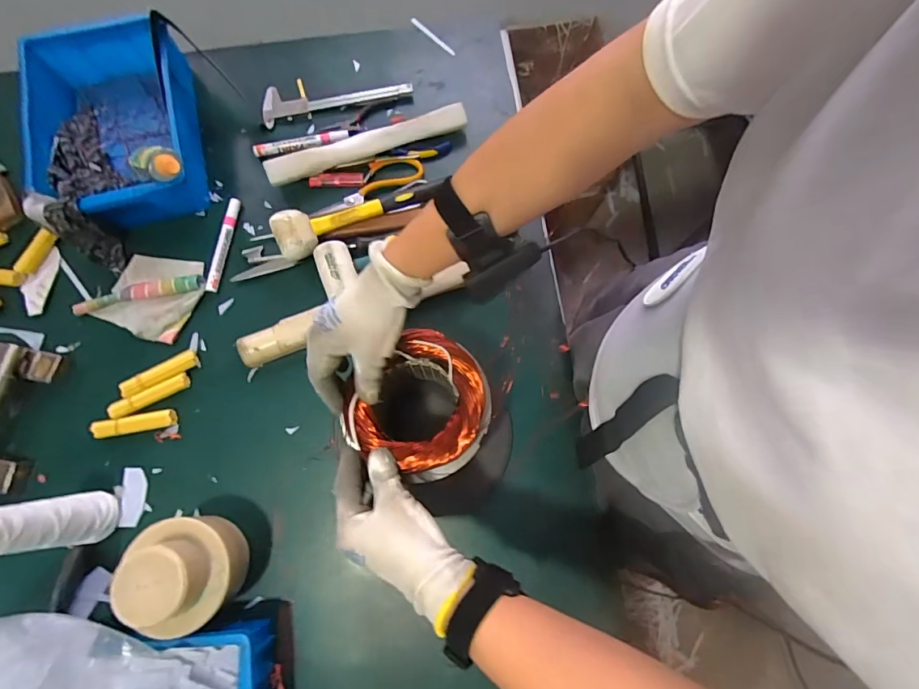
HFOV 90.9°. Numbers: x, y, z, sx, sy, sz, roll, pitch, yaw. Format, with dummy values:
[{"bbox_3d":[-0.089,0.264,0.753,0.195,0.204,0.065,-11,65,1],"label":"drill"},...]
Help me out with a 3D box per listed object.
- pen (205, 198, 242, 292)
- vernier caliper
[{"bbox_3d":[-0.331,-0.141,0.632,0.014,0.013,0.139,7,76,2],"label":"pen"},{"bbox_3d":[-0.188,-0.381,0.691,0.225,0.014,0.057,-12,76,-3],"label":"vernier caliper"}]

